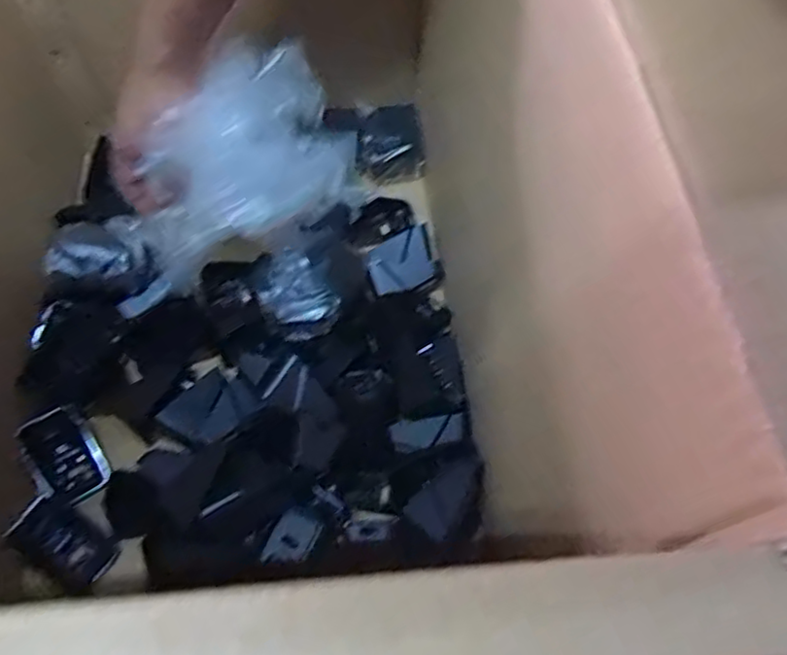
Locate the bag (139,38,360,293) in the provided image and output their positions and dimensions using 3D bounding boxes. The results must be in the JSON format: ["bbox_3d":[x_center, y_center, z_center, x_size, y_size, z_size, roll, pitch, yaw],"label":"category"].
[{"bbox_3d":[-0.133,-0.144,0.552,0.188,0.158,0.080,-35,26,-22],"label":"bag"}]

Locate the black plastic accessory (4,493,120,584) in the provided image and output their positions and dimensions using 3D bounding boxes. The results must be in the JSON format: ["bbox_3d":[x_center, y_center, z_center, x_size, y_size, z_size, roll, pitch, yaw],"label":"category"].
[{"bbox_3d":[-0.248,0.161,0.499,0.075,0.005,0.041,38,55,2],"label":"black plastic accessory"}]

